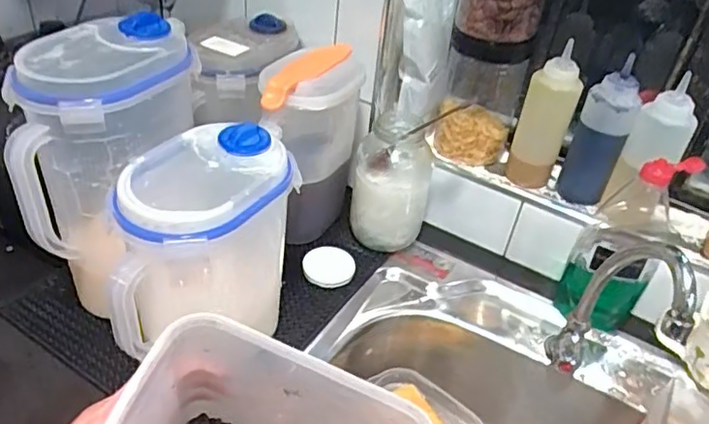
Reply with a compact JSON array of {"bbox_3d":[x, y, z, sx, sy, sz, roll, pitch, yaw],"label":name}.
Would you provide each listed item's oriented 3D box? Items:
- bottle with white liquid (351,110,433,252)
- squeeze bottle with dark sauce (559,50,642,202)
[{"bbox_3d":[0.048,-0.040,0.765,0.098,0.159,0.094,8,37,0],"label":"bottle with white liquid"},{"bbox_3d":[0.295,-0.089,0.706,0.052,0.179,0.045,13,37,7],"label":"squeeze bottle with dark sauce"}]

